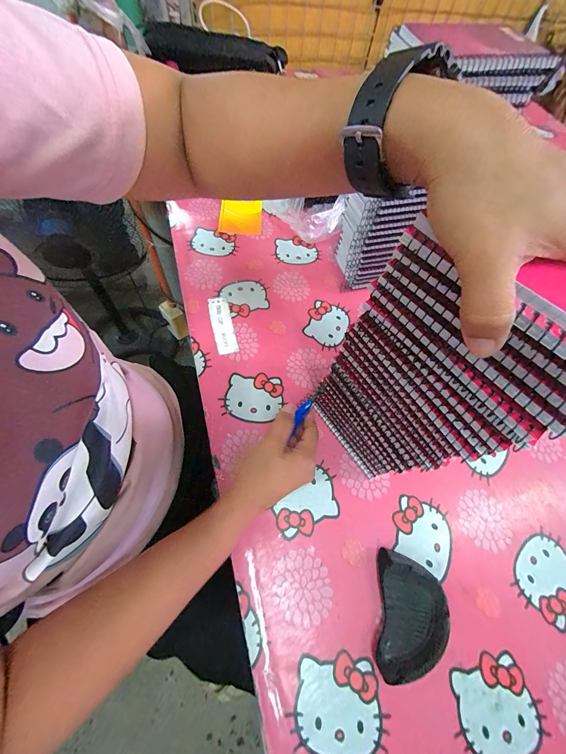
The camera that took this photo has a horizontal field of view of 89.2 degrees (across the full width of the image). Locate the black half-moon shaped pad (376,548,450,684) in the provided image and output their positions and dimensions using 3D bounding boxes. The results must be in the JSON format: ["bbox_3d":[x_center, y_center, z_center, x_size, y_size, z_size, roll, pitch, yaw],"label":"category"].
[{"bbox_3d":[0.131,0.242,0.293,0.066,0.021,0.102,10,63,-1],"label":"black half-moon shaped pad"}]

